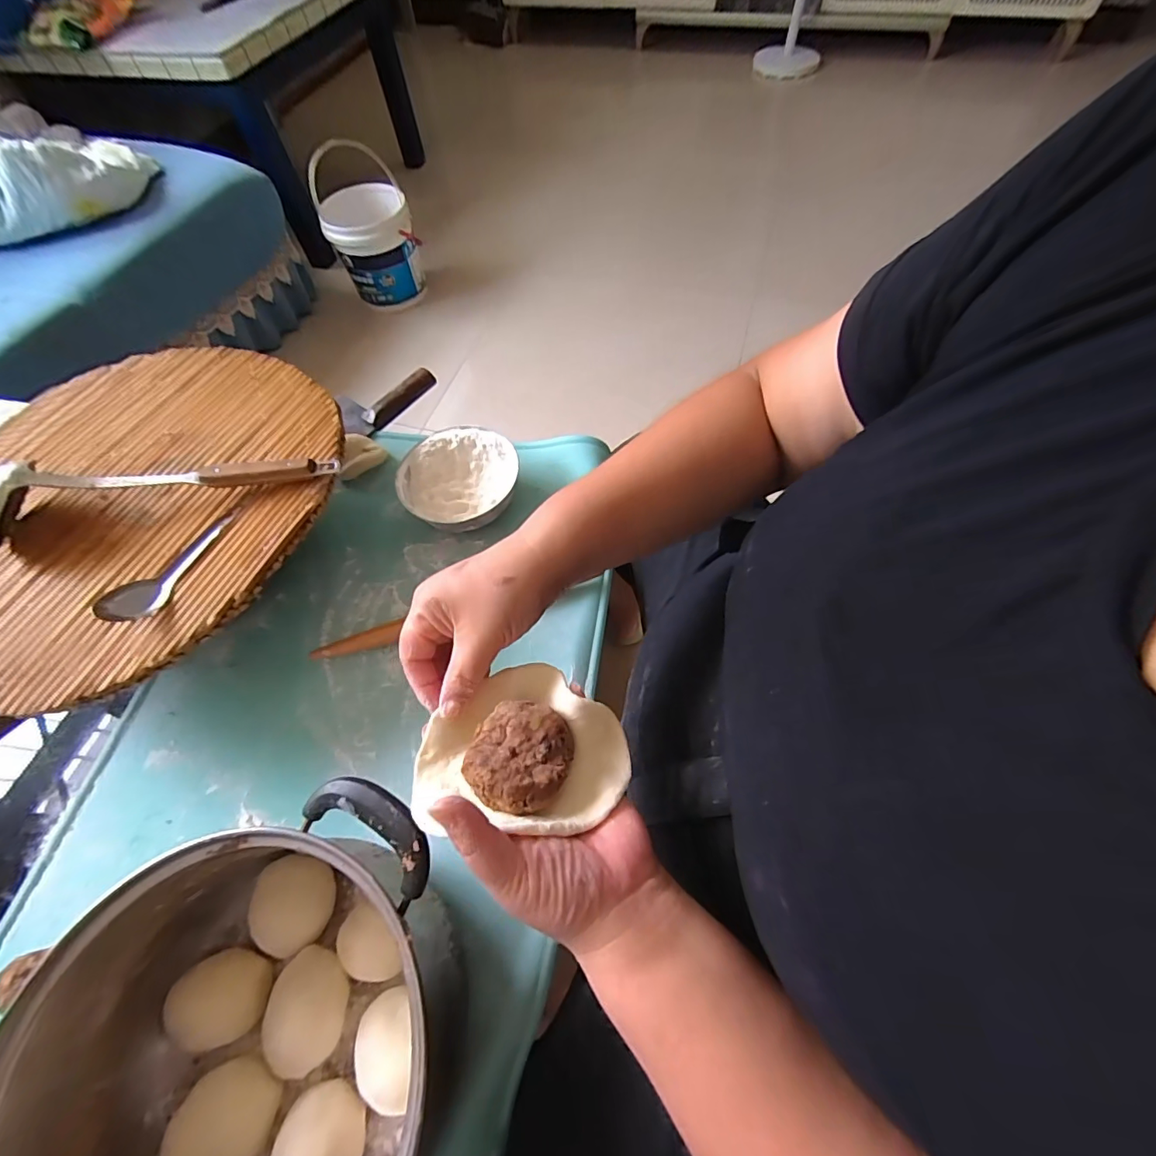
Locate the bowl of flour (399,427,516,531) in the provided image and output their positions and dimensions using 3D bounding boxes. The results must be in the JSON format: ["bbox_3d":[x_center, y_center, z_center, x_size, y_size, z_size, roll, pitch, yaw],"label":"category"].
[{"bbox_3d":[-0.144,-0.114,0.600,0.139,0.056,0.135,-1,62,3],"label":"bowl of flour"}]

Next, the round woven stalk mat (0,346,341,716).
[{"bbox_3d":[-0.468,-0.091,0.500,0.412,0.028,0.423,-1,62,3],"label":"round woven stalk mat"}]

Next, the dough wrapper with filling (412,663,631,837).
[{"bbox_3d":[-0.031,0.090,0.271,0.114,0.033,0.088,-3,62,2],"label":"dough wrapper with filling"}]

